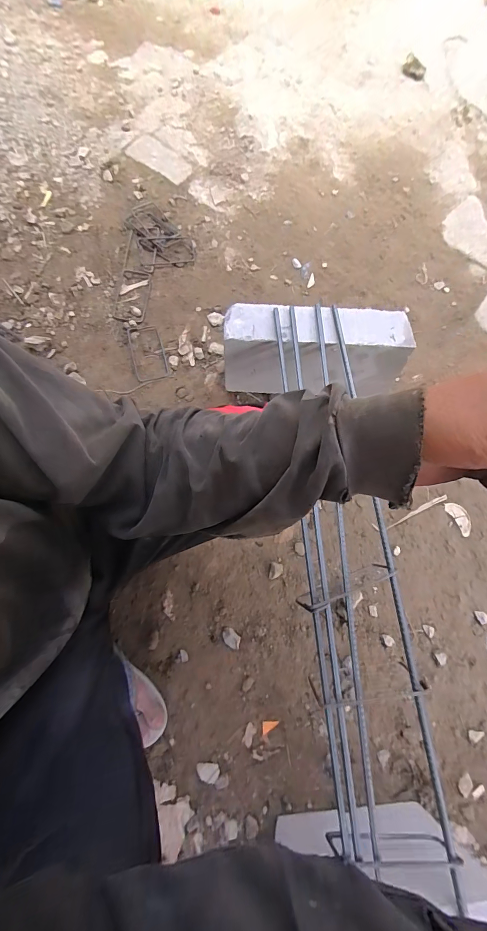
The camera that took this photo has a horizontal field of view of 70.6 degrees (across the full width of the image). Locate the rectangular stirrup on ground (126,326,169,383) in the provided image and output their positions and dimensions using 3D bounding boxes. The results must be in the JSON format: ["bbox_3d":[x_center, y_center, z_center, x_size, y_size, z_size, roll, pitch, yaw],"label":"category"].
[{"bbox_3d":[-0.228,-0.270,0.823,0.077,0.014,0.153,-16,74,-6],"label":"rectangular stirrup on ground"}]

